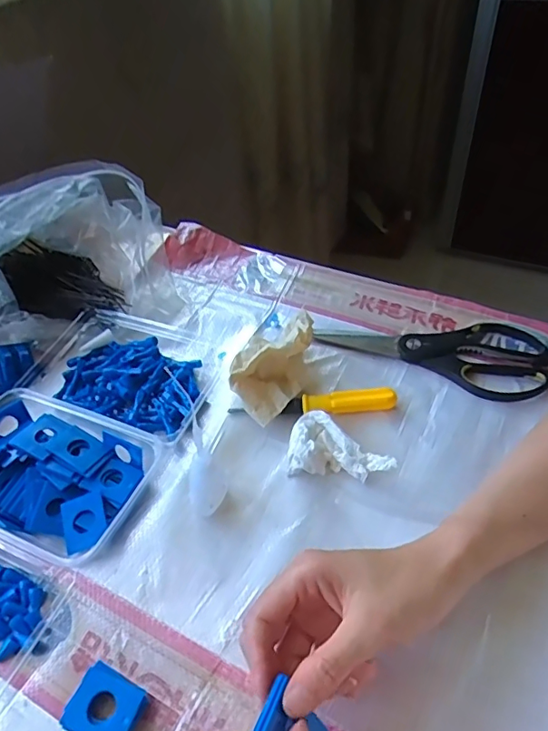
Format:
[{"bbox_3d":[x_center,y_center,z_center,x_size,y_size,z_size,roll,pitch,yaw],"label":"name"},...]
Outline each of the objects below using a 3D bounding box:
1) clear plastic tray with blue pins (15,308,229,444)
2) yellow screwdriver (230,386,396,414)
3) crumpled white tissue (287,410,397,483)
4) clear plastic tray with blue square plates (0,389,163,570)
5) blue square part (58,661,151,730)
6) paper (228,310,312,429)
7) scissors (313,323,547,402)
[{"bbox_3d":[-0.148,0.005,0.478,0.174,0.032,0.127,10,49,14],"label":"clear plastic tray with blue pins"},{"bbox_3d":[0.034,0.035,0.442,0.139,0.018,0.019,-6,47,0],"label":"yellow screwdriver"},{"bbox_3d":[0.053,0.064,0.407,0.081,0.027,0.051,7,49,12],"label":"crumpled white tissue"},{"bbox_3d":[-0.181,0.085,0.406,0.152,0.034,0.108,15,51,18],"label":"clear plastic tray with blue square plates"},{"bbox_3d":[-0.102,0.208,0.311,0.042,0.013,0.036,19,52,21],"label":"blue square part"},{"bbox_3d":[-0.005,-0.003,0.456,0.062,0.052,0.107,11,50,15],"label":"paper"},{"bbox_3d":[0.149,-0.022,0.485,0.205,0.012,0.087,18,52,20],"label":"scissors"}]

